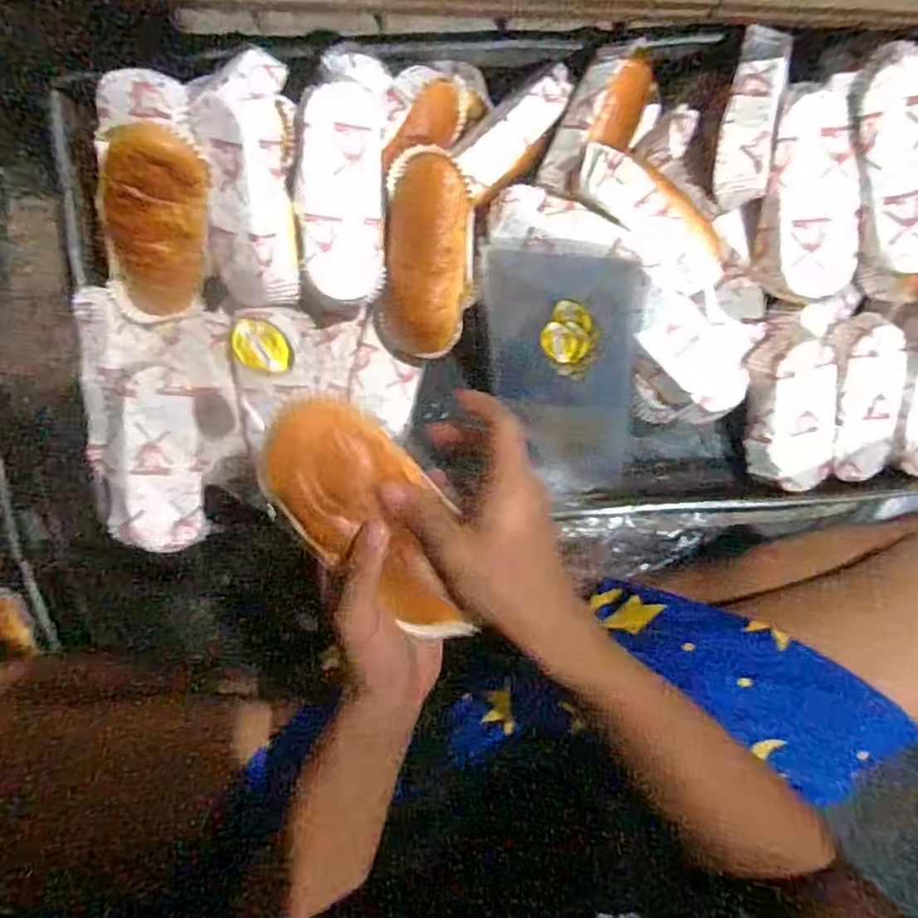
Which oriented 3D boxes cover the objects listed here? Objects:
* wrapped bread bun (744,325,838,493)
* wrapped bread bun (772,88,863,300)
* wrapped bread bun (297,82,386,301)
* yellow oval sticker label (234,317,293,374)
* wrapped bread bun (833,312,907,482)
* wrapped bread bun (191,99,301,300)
[{"bbox_3d":[0.283,-0.039,0.545,0.067,0.043,0.141,-17,111,0],"label":"wrapped bread bun"},{"bbox_3d":[0.257,-0.192,0.474,0.056,0.052,0.143,-14,97,-1],"label":"wrapped bread bun"},{"bbox_3d":[-0.083,-0.188,0.456,0.057,0.035,0.139,2,111,-2],"label":"wrapped bread bun"},{"bbox_3d":[-0.106,-0.061,0.342,0.029,0.008,0.030,6,65,-21],"label":"yellow oval sticker label"},{"bbox_3d":[0.346,-0.050,0.544,0.059,0.038,0.137,-12,111,-1],"label":"wrapped bread bun"},{"bbox_3d":[-0.151,-0.184,0.455,0.068,0.045,0.144,4,121,-3],"label":"wrapped bread bun"}]

